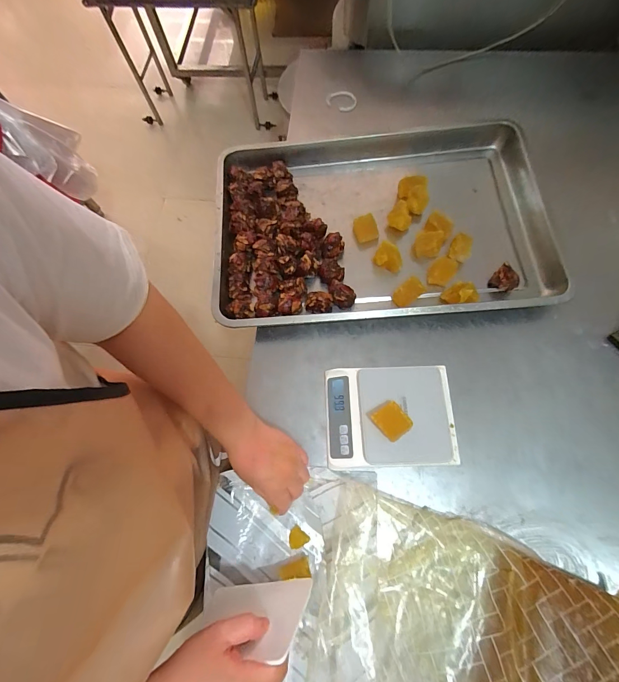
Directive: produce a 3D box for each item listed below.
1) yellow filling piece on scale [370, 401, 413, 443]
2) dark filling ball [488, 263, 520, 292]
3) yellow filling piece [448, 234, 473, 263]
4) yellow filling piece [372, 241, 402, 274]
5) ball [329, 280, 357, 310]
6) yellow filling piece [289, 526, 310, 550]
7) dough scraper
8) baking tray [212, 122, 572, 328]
[{"bbox_3d":[0.116,0.115,0.481,0.042,0.026,0.047,-40,74,-11],"label":"yellow filling piece on scale"},{"bbox_3d":[0.336,-0.105,0.579,0.040,0.043,0.034,43,77,15],"label":"dark filling ball"},{"bbox_3d":[0.267,-0.163,0.592,0.033,0.023,0.041,18,72,8],"label":"yellow filling piece"},{"bbox_3d":[0.143,-0.147,0.603,0.050,0.047,0.030,27,74,11],"label":"yellow filling piece"},{"bbox_3d":[0.054,-0.076,0.582,0.049,0.033,0.045,-1,71,2],"label":"ball"},{"bbox_3d":[-0.018,0.277,0.468,0.027,0.009,0.027,38,76,14],"label":"yellow filling piece"},{"bbox_3d":[-0.068,0.317,0.388,0.129,0.089,0.009,-12,97,18],"label":"dough scraper"},{"bbox_3d":[0.136,-0.217,0.620,0.614,0.049,0.385,-4,70,1],"label":"baking tray"}]

